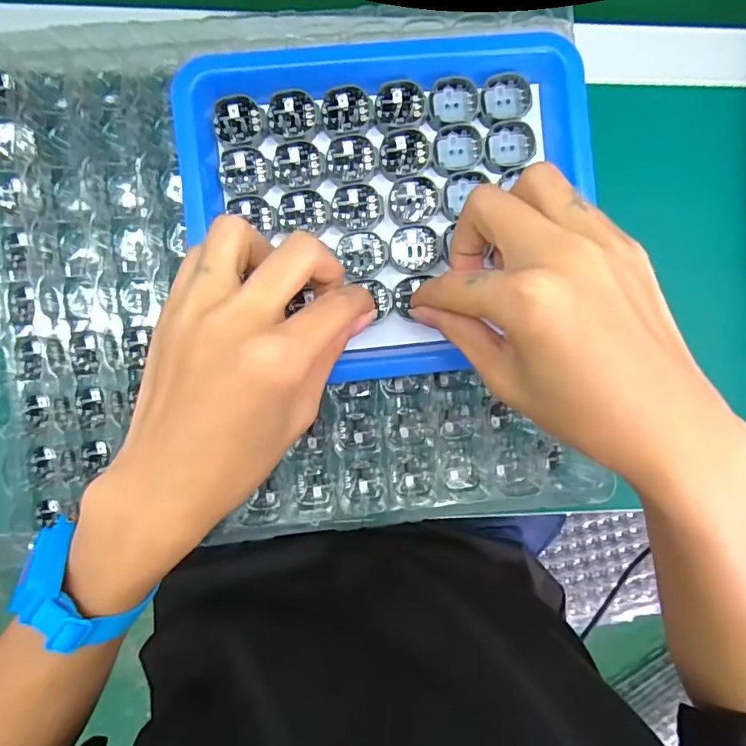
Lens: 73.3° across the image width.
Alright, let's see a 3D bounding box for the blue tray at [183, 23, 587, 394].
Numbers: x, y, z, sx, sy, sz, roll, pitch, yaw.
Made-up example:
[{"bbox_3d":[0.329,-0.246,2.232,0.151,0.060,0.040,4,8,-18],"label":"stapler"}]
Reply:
[{"bbox_3d":[0.011,-0.090,0.278,0.217,0.033,0.179,-7,89,-4],"label":"blue tray"}]

